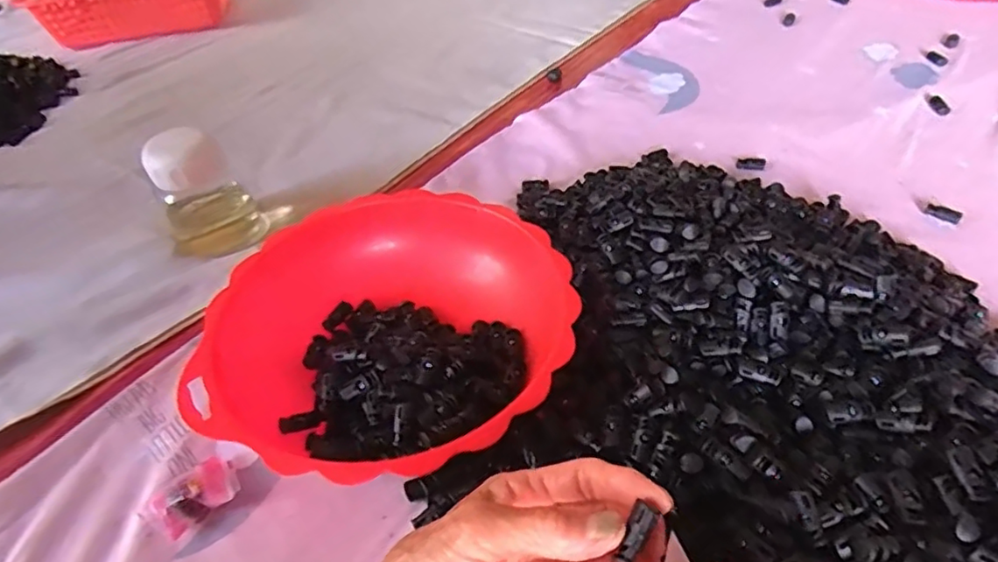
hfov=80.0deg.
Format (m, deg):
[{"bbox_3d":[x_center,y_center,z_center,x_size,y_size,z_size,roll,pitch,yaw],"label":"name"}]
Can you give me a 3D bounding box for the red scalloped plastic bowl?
[{"bbox_3d":[-0.071,0.039,0.422,0.236,0.072,0.232,-3,44,3],"label":"red scalloped plastic bowl"}]

